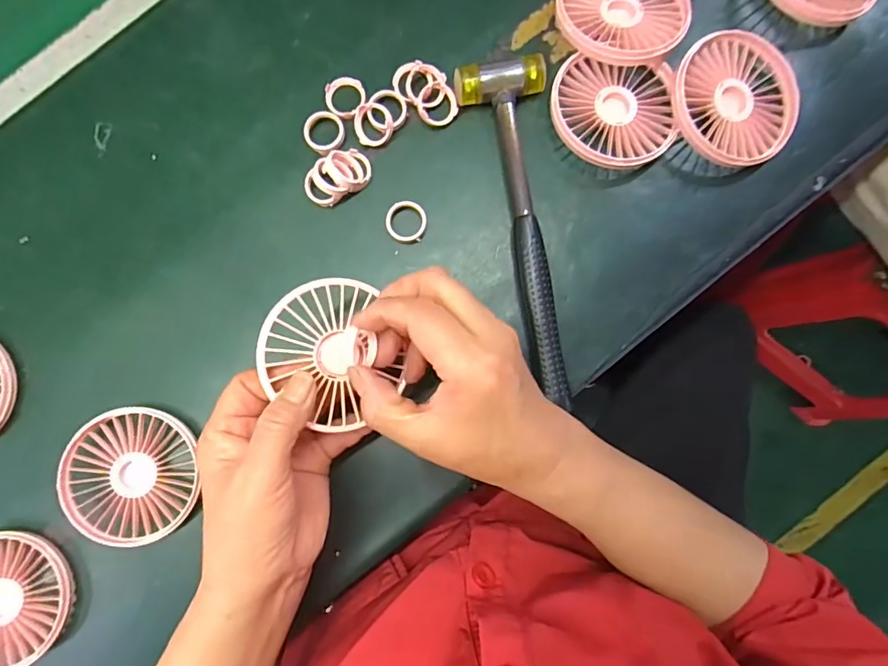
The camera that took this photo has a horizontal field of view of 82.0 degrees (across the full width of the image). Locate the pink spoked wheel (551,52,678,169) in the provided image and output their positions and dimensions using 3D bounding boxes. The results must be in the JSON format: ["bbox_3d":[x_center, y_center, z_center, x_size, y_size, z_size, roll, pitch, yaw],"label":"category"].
[{"bbox_3d":[0.115,-0.150,0.349,0.084,0.011,0.079,1,78,-4],"label":"pink spoked wheel"}]

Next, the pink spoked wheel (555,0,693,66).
[{"bbox_3d":[0.121,-0.219,0.348,0.086,0.016,0.078,15,76,4],"label":"pink spoked wheel"}]

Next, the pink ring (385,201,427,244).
[{"bbox_3d":[-0.026,-0.076,0.353,0.027,0.010,0.028,0,87,1],"label":"pink ring"}]

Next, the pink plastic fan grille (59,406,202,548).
[{"bbox_3d":[-0.206,0.093,0.336,0.076,0.018,0.084,-3,87,1],"label":"pink plastic fan grille"}]

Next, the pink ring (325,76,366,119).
[{"bbox_3d":[-0.069,-0.165,0.359,0.027,0.008,0.031,-16,87,0],"label":"pink ring"}]

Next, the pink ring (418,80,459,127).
[{"bbox_3d":[-0.005,-0.160,0.357,0.027,0.008,0.029,0,87,1],"label":"pink ring"}]

